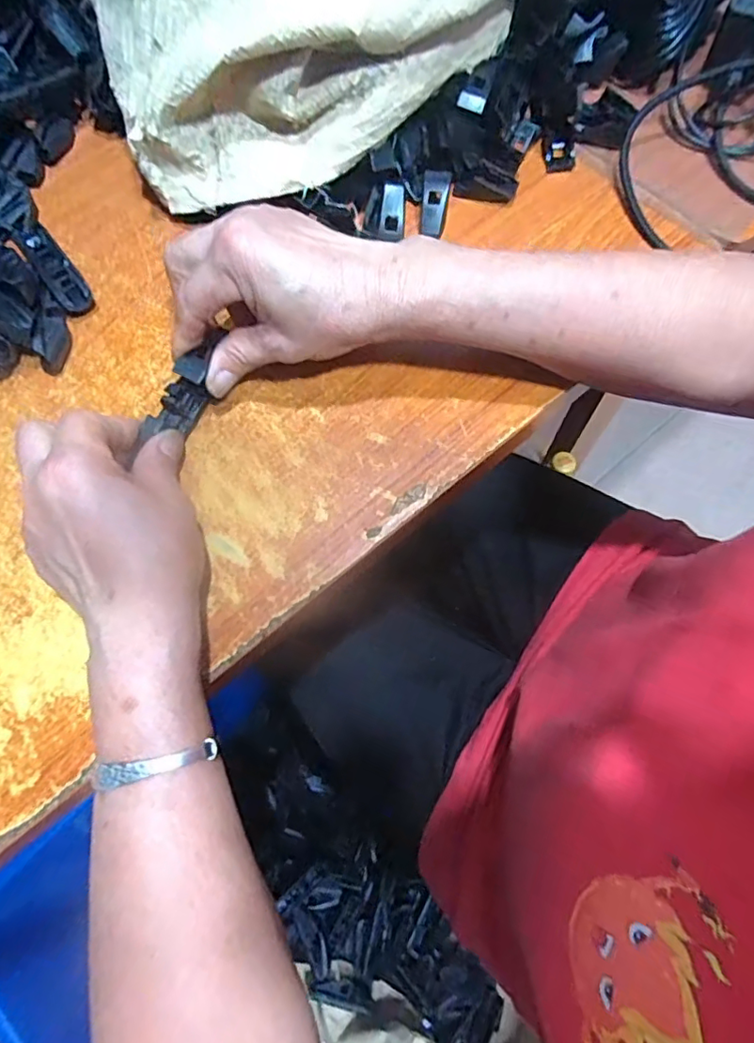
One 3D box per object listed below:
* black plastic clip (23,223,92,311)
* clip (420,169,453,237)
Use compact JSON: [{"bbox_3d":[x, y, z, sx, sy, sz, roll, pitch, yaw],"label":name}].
[{"bbox_3d":[-0.214,-0.170,0.363,0.020,0.012,0.076,-36,74,-9],"label":"black plastic clip"},{"bbox_3d":[0.039,-0.213,0.366,0.018,0.011,0.045,8,93,3],"label":"clip"}]

